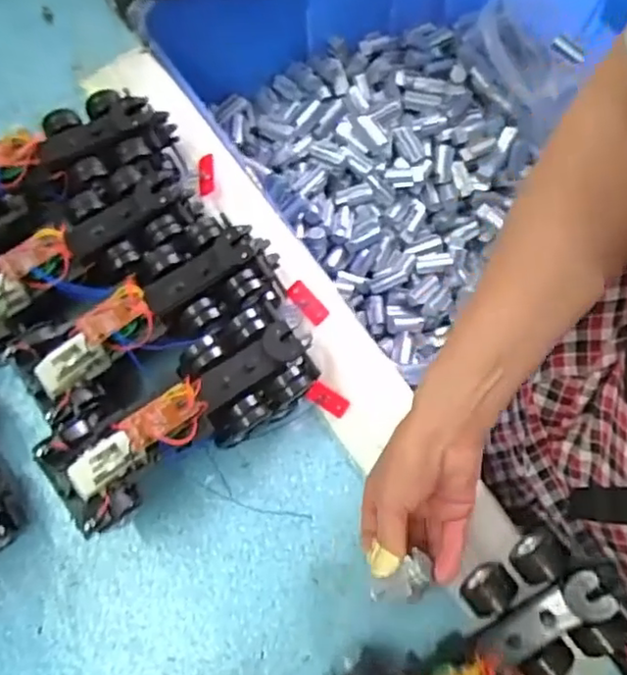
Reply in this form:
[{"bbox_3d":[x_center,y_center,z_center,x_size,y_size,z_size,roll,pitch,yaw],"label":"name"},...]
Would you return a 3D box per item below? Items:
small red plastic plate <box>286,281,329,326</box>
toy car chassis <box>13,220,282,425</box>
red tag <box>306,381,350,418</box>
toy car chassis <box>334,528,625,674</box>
[{"bbox_3d":[-0.005,-0.029,0.514,0.016,0.006,0.038,-41,78,-10],"label":"small red plastic plate"},{"bbox_3d":[-0.119,-0.021,0.458,0.200,0.052,0.076,-33,76,-8],"label":"toy car chassis"},{"bbox_3d":[0.011,0.048,0.495,0.033,0.009,0.016,30,77,9],"label":"red tag"},{"bbox_3d":[0.097,0.195,0.389,0.191,0.055,0.075,-38,76,11],"label":"toy car chassis"}]

